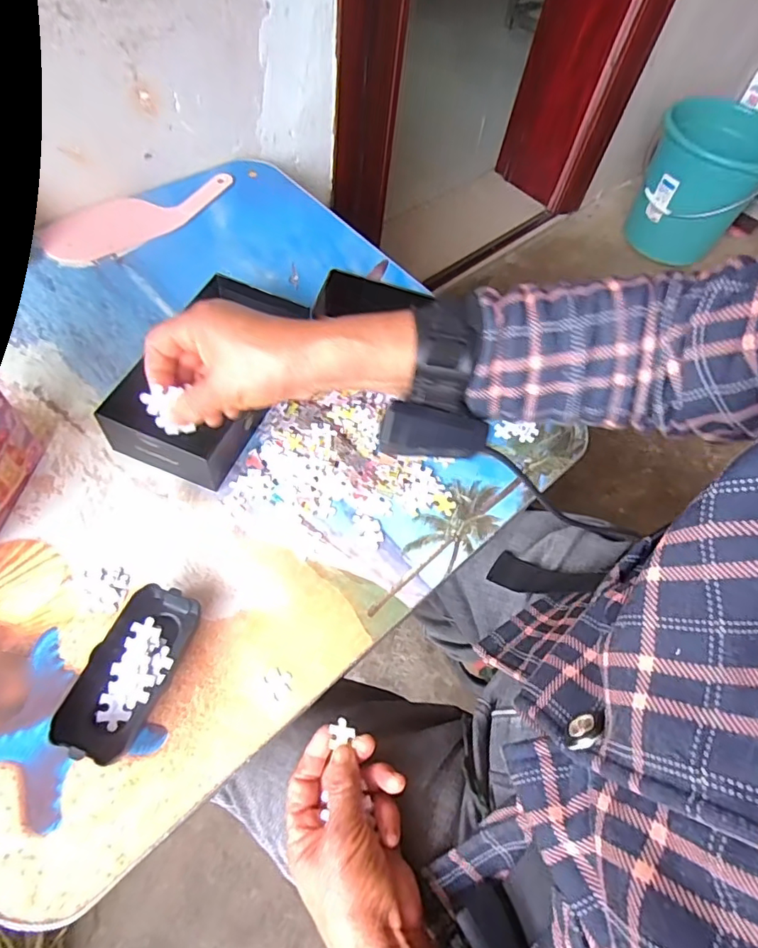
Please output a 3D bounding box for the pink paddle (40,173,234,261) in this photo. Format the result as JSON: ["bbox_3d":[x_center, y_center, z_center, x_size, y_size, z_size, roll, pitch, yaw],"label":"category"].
[{"bbox_3d":[-0.271,-0.305,0.617,0.229,0.013,0.078,-38,70,-21],"label":"pink paddle"}]

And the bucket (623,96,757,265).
[{"bbox_3d":[0.888,-0.804,1.469,0.310,0.299,0.335,31,64,13],"label":"bucket"}]

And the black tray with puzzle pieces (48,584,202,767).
[{"bbox_3d":[-0.169,0.131,0.362,0.049,0.026,0.109,20,62,7],"label":"black tray with puzzle pieces"}]

